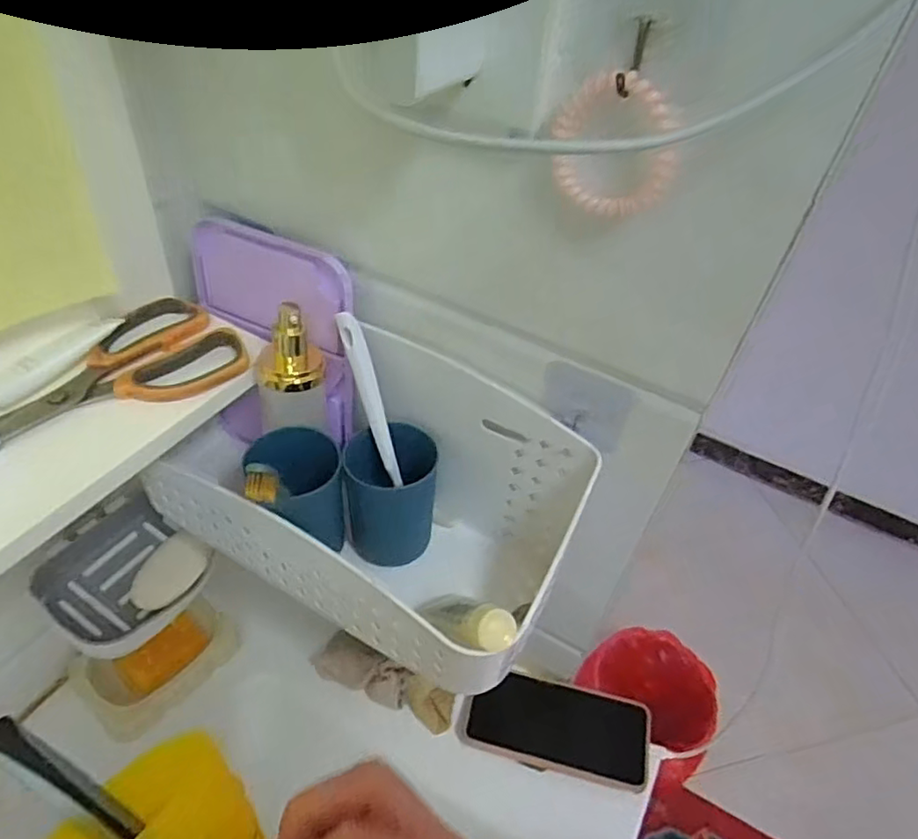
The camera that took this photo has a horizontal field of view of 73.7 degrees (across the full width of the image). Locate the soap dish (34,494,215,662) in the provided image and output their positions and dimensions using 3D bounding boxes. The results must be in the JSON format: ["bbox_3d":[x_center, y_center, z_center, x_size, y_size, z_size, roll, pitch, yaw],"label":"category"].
[{"bbox_3d":[-0.280,0.137,0.508,0.104,0.036,0.101,35,48,14],"label":"soap dish"}]

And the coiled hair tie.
[{"bbox_3d":[0.068,-0.120,0.272,0.056,0.058,0.011,19,45,12],"label":"coiled hair tie"}]

